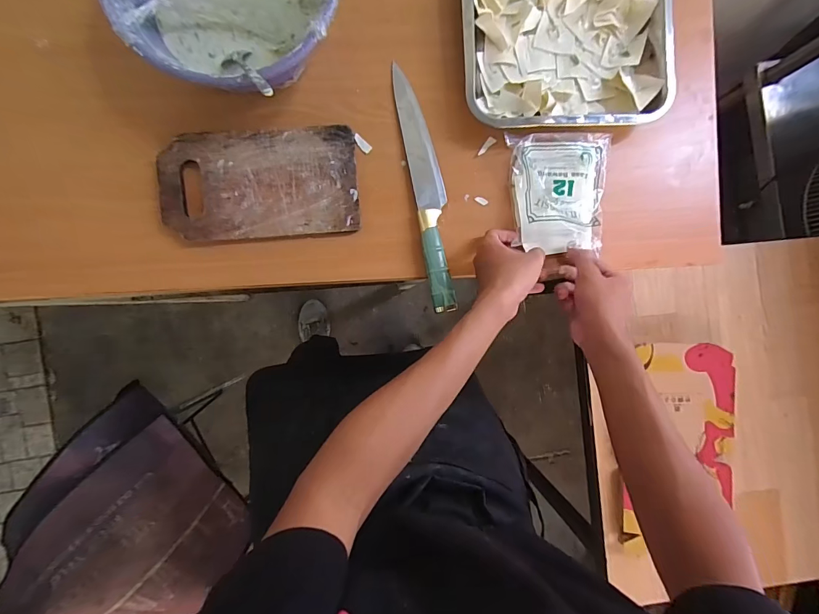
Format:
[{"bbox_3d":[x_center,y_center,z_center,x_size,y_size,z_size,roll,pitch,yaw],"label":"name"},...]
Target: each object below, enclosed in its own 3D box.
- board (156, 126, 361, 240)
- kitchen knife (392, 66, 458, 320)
[{"bbox_3d":[-0.186,-0.153,0.471,0.238,0.016,0.128,-4,89,-4],"label":"board"},{"bbox_3d":[0.024,-0.150,0.480,0.041,0.021,0.310,-10,89,-4],"label":"kitchen knife"}]

